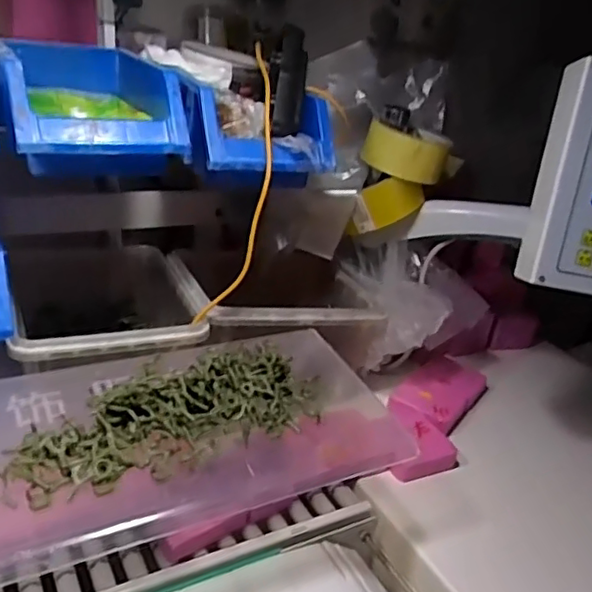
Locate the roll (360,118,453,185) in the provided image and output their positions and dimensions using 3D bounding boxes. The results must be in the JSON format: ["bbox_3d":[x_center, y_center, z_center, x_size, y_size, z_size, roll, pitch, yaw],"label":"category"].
[{"bbox_3d":[0.118,-0.155,0.661,0.089,0.047,0.078,12,25,8],"label":"roll"}]

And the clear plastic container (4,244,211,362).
[{"bbox_3d":[-0.184,0.026,0.594,0.158,0.094,0.205,-3,27,-23],"label":"clear plastic container"}]

